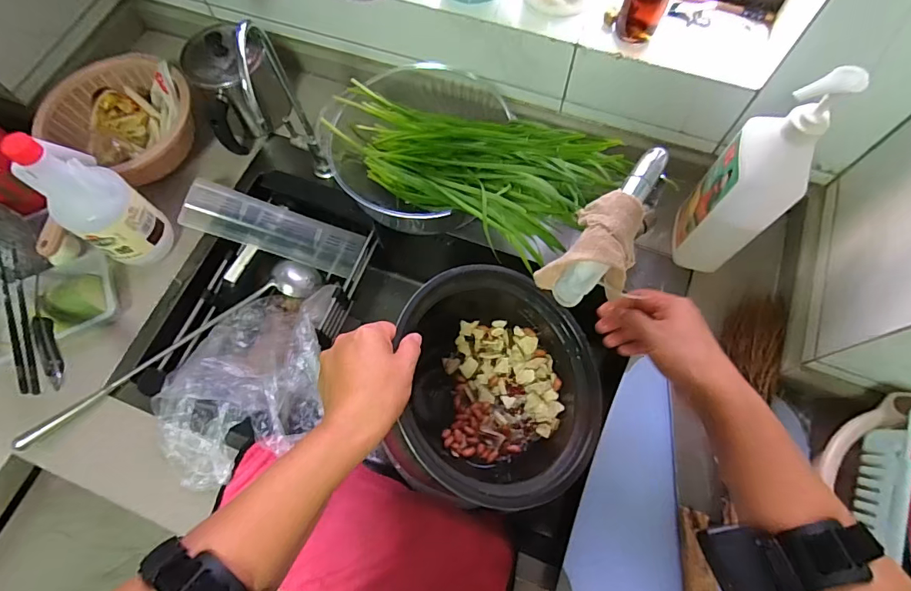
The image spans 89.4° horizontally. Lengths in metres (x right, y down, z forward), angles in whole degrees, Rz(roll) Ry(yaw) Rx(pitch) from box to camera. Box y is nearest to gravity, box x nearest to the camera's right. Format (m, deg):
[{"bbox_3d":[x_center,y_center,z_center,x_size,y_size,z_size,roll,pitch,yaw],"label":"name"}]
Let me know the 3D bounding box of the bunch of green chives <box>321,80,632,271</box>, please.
[{"bbox_3d":[0.008,-0.174,0.585,0.371,0.099,0.166,26,71,31],"label":"bunch of green chives"}]

